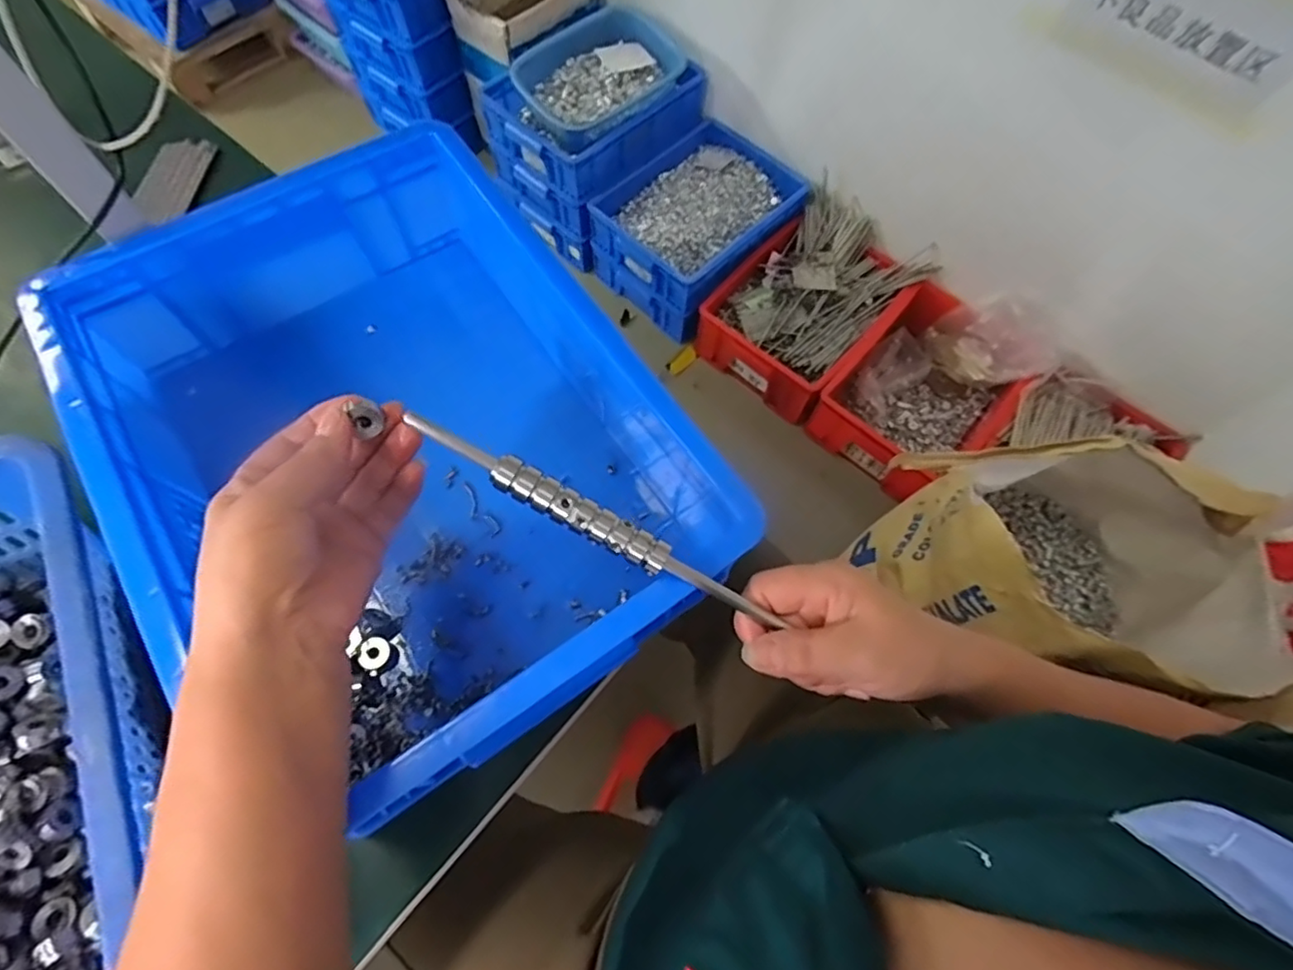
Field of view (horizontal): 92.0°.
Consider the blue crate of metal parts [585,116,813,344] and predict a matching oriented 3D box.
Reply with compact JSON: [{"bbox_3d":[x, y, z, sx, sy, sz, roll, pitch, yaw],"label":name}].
[{"bbox_3d":[0.124,-0.613,1.462,0.326,0.186,0.476,39,70,14],"label":"blue crate of metal parts"}]

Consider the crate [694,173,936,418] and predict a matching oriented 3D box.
[{"bbox_3d":[0.367,-0.420,1.382,0.337,0.166,0.492,41,71,14],"label":"crate"}]

